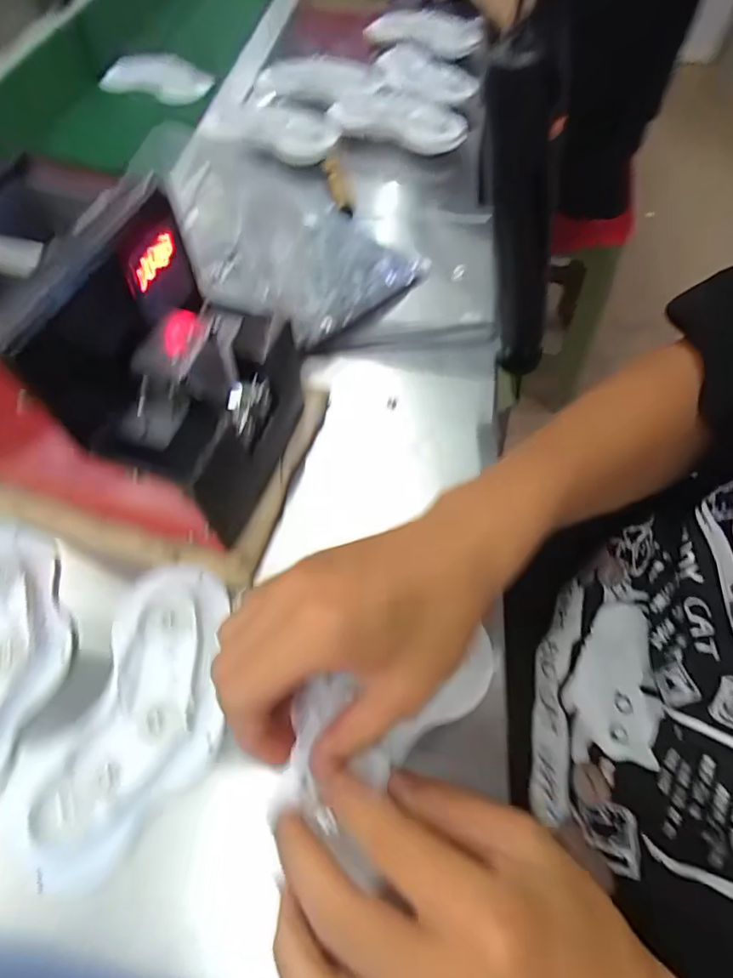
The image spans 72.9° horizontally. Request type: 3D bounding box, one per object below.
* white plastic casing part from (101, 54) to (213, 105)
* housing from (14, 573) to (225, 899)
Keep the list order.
[{"bbox_3d":[-0.278,-0.540,0.651,0.147,0.047,0.024,13,60,8],"label":"white plastic casing part"},{"bbox_3d":[-0.110,0.111,0.249,0.075,0.015,0.144,16,60,9],"label":"housing"}]

